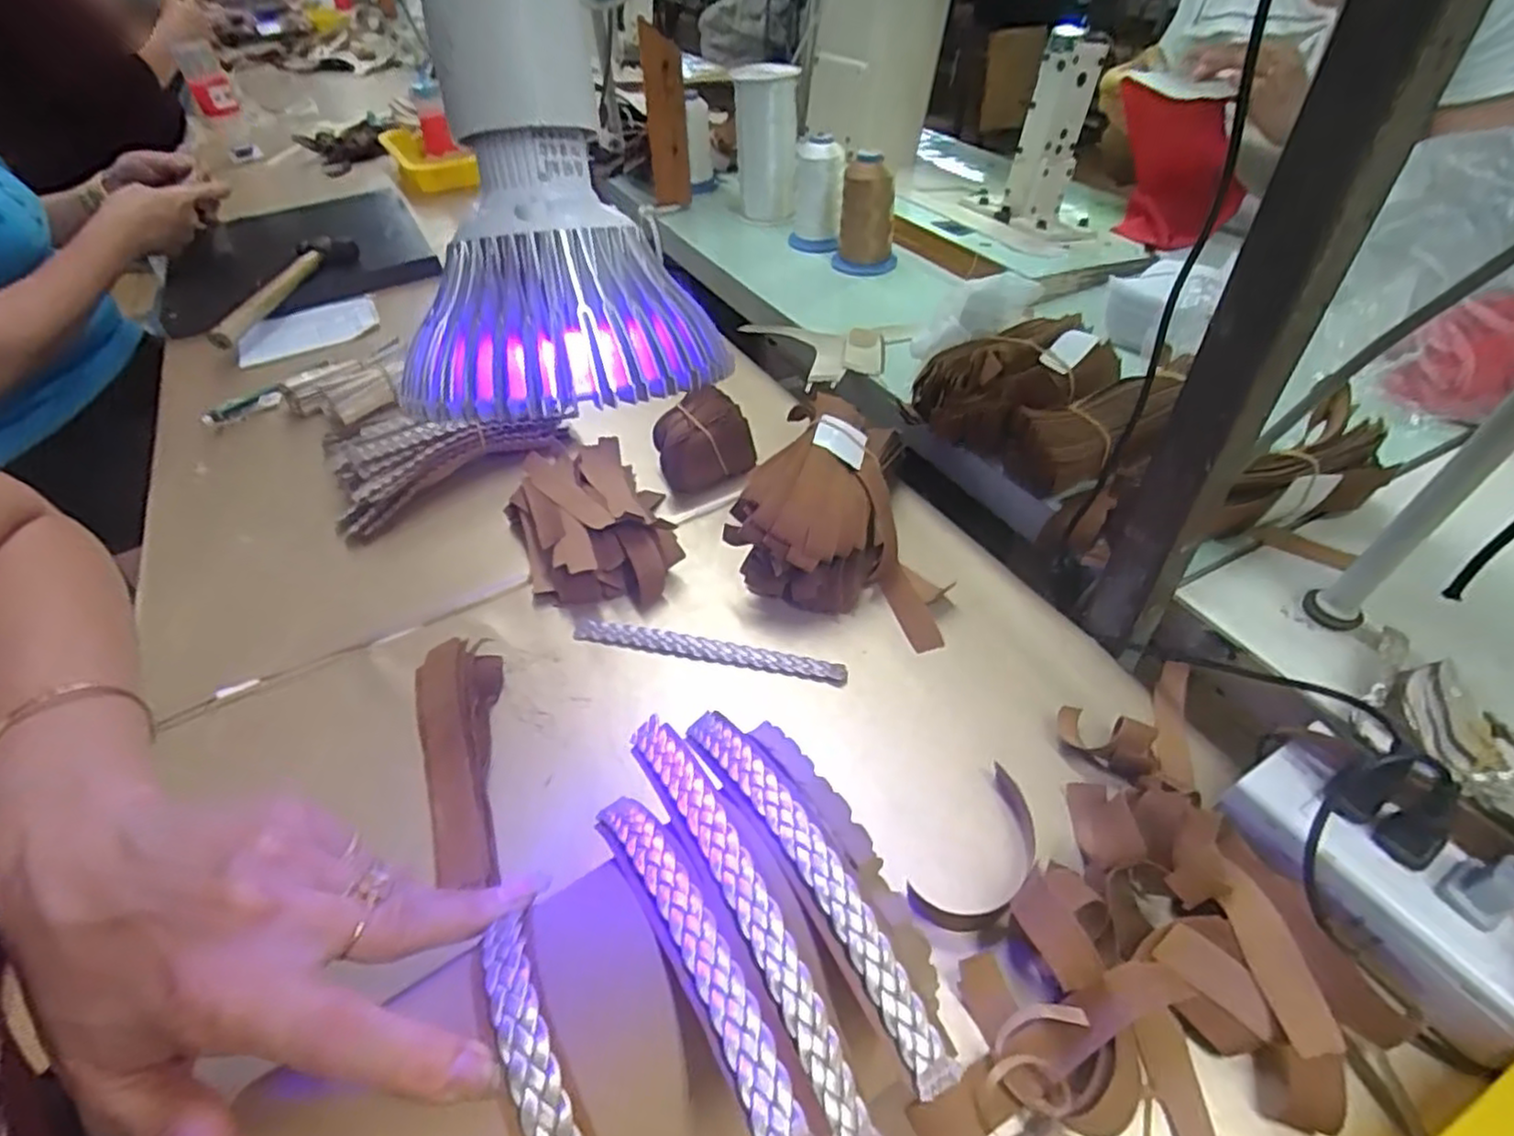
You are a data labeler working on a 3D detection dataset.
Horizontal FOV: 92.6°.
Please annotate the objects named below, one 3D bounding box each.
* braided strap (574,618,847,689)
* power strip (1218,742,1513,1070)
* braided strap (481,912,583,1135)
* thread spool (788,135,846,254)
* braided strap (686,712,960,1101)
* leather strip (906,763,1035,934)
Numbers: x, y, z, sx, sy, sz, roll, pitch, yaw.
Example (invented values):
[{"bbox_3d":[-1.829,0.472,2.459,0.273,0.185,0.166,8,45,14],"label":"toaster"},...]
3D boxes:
[{"bbox_3d":[-0.031,0.050,0.439,0.170,0.007,0.014,9,46,12],"label":"braided strap"},{"bbox_3d":[0.265,0.134,0.311,0.055,0.030,0.123,-22,47,-19],"label":"power strip"},{"bbox_3d":[-0.059,0.156,0.210,0.013,0.028,0.101,-21,78,-17],"label":"braided strap"},{"bbox_3d":[0.065,-0.406,0.786,0.059,0.107,0.060,3,45,6],"label":"thread spool"},{"bbox_3d":[0.015,0.099,0.247,0.017,0.024,0.146,-24,48,-20],"label":"braided strap"},{"bbox_3d":[0.108,0.134,0.339,0.038,0.021,0.088,30,53,29],"label":"leather strip"}]

